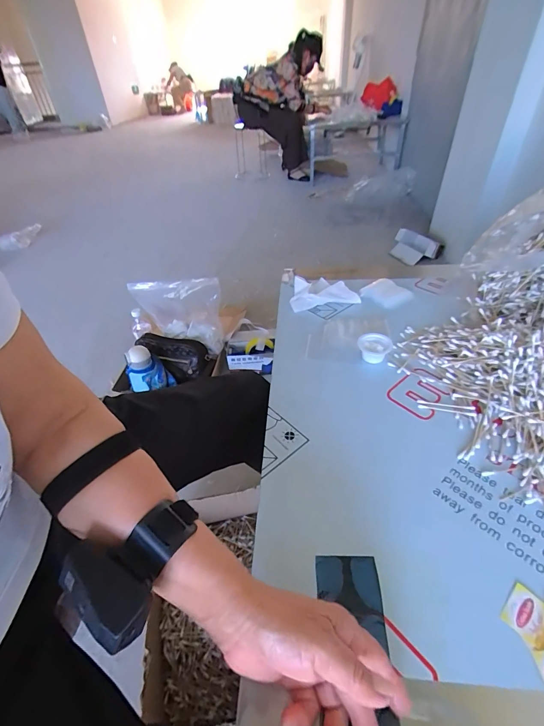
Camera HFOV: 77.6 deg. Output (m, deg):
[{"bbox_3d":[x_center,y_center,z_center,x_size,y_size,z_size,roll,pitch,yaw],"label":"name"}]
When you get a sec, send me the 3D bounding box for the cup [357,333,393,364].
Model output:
[{"bbox_3d":[0.171,-0.025,0.565,0.053,0.027,0.048,10,45,18],"label":"cup"}]

